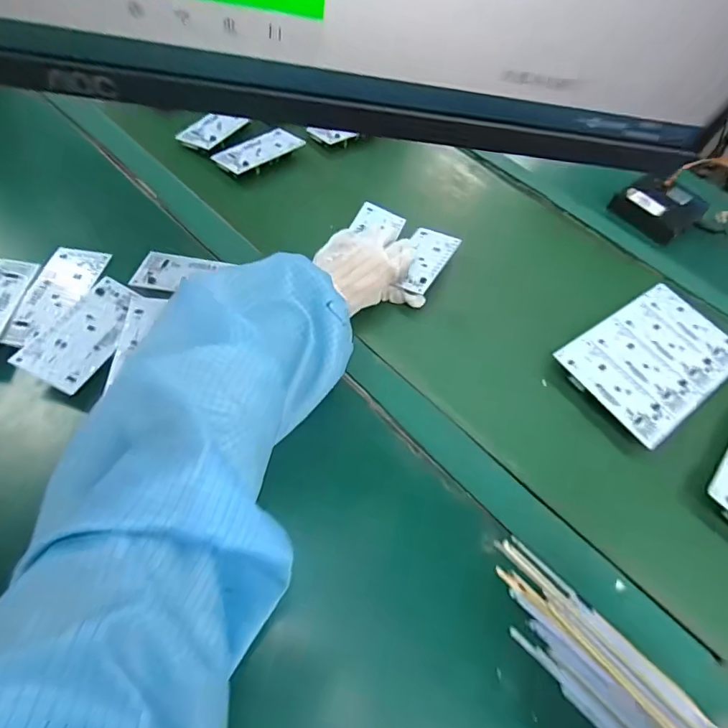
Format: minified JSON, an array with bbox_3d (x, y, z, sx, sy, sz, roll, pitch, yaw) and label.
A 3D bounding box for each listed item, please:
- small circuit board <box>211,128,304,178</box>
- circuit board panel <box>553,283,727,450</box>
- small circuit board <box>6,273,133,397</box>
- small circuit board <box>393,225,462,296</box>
[{"bbox_3d":[-0.136,-0.279,0.596,0.115,0.013,0.056,-36,70,-30],"label":"small circuit board"},{"bbox_3d":[0.320,-0.009,0.496,0.214,0.019,0.127,-30,63,-21],"label":"circuit board panel"},{"bbox_3d":[-0.244,-0.029,0.404,0.056,0.007,0.112,29,52,-7],"label":"small circuit board"},{"bbox_3d":[0.071,-0.123,0.523,0.052,0.008,0.108,24,54,13],"label":"small circuit board"}]

